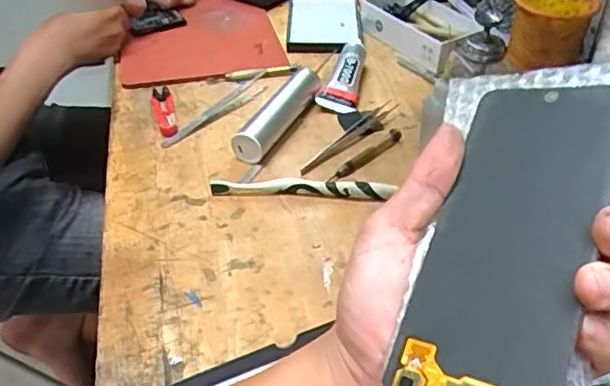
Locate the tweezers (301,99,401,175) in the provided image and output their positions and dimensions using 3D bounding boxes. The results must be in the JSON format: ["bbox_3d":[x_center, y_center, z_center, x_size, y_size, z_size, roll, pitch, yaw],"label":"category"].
[{"bbox_3d":[0.047,-0.061,0.614,0.014,0.008,0.152,31,49,32],"label":"tweezers"}]

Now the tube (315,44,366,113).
[{"bbox_3d":[0.046,-0.129,0.679,0.043,0.017,0.099,28,63,-10],"label":"tube"}]

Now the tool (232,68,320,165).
[{"bbox_3d":[-0.024,-0.081,0.621,0.031,0.039,0.138,22,45,24],"label":"tool"}]

